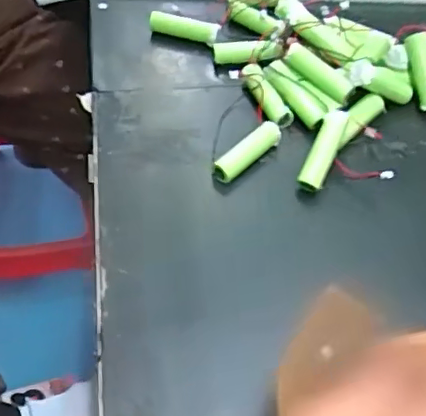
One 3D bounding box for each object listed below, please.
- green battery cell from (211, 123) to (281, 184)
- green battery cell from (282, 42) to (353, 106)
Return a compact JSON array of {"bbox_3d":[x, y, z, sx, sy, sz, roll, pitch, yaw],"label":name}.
[{"bbox_3d":[0.022,-0.033,0.362,0.013,0.015,0.052,40,61,22],"label":"green battery cell"},{"bbox_3d":[0.069,-0.089,0.386,0.050,0.015,0.014,39,59,5],"label":"green battery cell"}]

